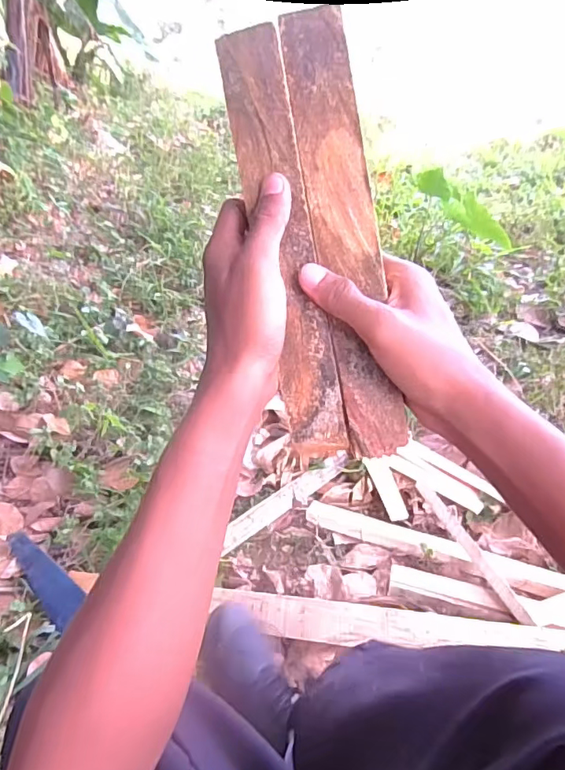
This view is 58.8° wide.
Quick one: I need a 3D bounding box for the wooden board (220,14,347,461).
[{"bbox_3d":[0.003,-0.078,0.310,0.038,0.253,0.006,-9,10,9],"label":"wooden board"}]

